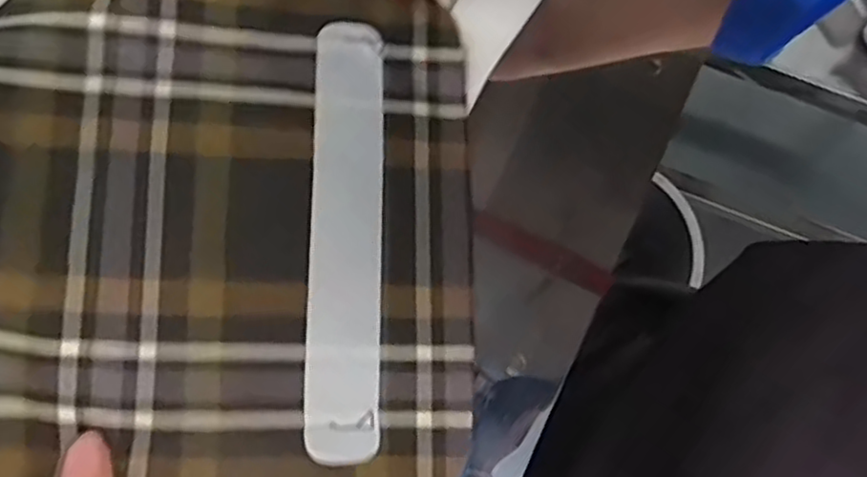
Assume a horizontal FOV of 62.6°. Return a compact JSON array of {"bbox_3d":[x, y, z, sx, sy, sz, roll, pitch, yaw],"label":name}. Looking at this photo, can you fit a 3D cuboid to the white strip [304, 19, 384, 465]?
[{"bbox_3d":[-0.038,-0.005,0.313,0.030,0.007,0.192,2,78,-9],"label":"white strip"}]

